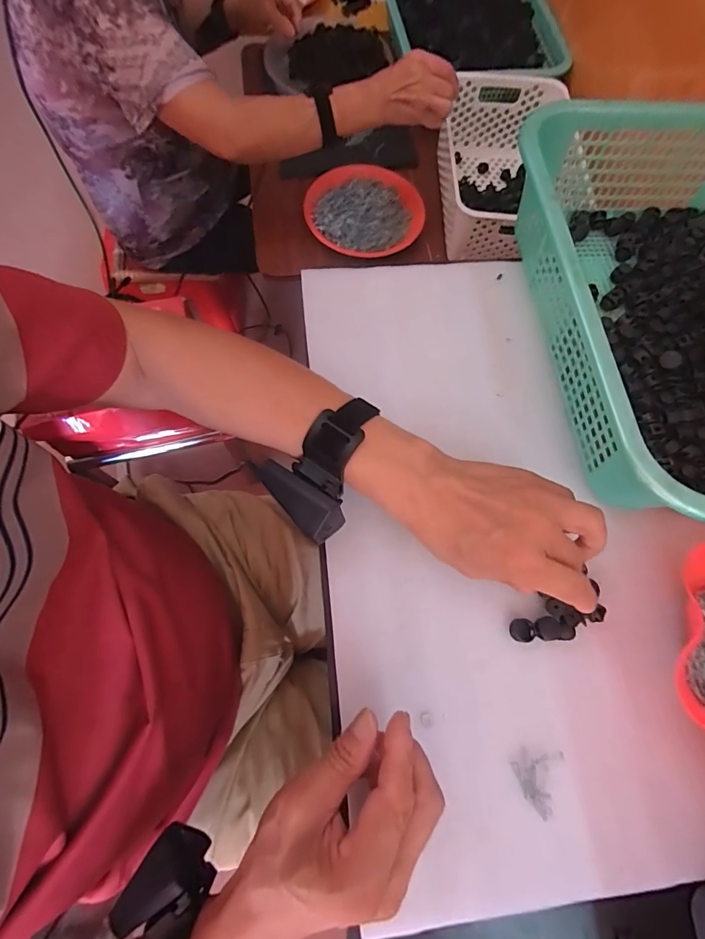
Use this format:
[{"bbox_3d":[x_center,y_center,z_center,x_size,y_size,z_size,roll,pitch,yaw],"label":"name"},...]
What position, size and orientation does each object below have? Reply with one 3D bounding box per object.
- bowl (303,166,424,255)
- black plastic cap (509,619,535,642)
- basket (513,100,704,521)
[{"bbox_3d":[0.021,-0.434,0.741,0.181,0.043,0.191,0,71,-1],"label":"bowl"},{"bbox_3d":[0.128,0.122,0.337,0.017,0.006,0.017,0,71,-1],"label":"black plastic cap"},{"bbox_3d":[0.309,-0.141,0.384,0.288,0.098,0.385,-5,71,-3],"label":"basket"}]

